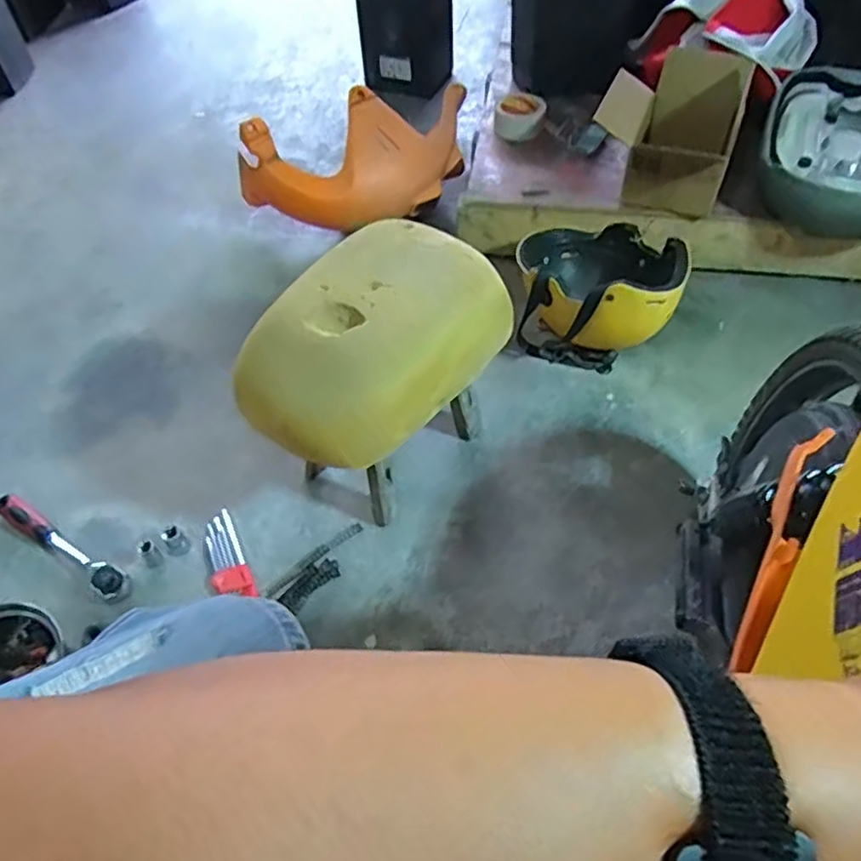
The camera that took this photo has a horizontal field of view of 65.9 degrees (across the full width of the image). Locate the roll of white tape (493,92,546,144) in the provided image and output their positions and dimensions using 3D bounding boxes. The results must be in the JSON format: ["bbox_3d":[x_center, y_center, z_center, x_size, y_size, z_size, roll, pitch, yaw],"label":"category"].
[{"bbox_3d":[0.171,-0.597,1.271,0.092,0.054,0.104,13,54,12],"label":"roll of white tape"}]

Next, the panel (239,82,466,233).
[{"bbox_3d":[-0.106,-0.496,1.236,0.460,0.227,0.149,-23,55,-14],"label":"panel"}]

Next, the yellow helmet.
[{"bbox_3d":[0.266,-0.228,1.056,0.241,0.153,0.231,-1,53,2],"label":"yellow helmet"}]

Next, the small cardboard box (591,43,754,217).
[{"bbox_3d":[0.401,-0.496,1.117,0.218,0.154,0.239,18,55,16],"label":"small cardboard box"}]

